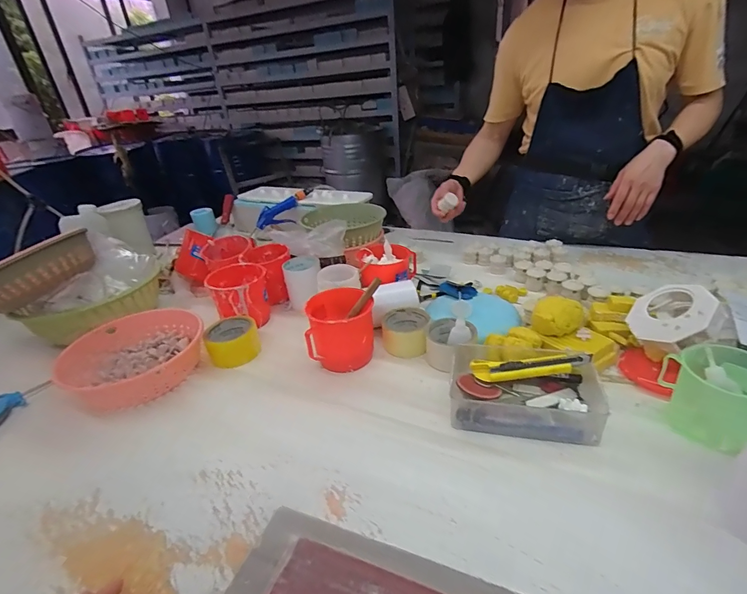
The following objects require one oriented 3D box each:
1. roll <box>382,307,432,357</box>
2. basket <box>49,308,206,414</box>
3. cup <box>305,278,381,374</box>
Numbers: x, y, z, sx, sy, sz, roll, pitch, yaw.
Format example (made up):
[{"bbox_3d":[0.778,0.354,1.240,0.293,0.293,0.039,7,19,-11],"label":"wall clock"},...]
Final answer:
[{"bbox_3d":[0.059,0.062,0.709,0.087,0.048,0.087,-1,30,6],"label":"roll"},{"bbox_3d":[-0.428,0.107,0.707,0.201,0.064,0.227,16,36,31],"label":"basket"},{"bbox_3d":[-0.051,0.047,0.682,0.119,0.129,0.121,-4,30,2],"label":"cup"}]

